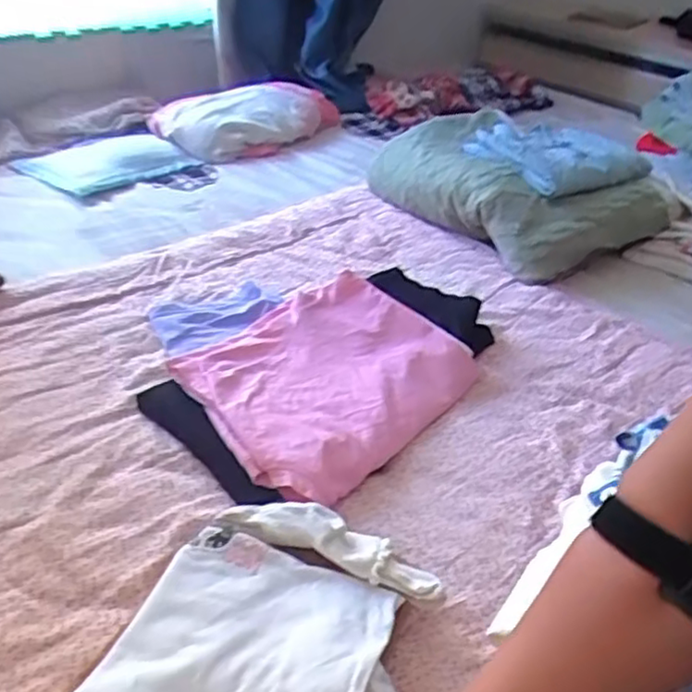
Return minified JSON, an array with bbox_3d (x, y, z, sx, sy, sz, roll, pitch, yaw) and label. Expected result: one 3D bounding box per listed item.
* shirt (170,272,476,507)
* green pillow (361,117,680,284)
[{"bbox_3d":[-0.020,0.030,0.837,0.286,0.058,0.354,32,41,33],"label":"shirt"},{"bbox_3d":[0.309,-0.293,1.280,0.324,0.140,0.505,-20,42,-34],"label":"green pillow"}]

